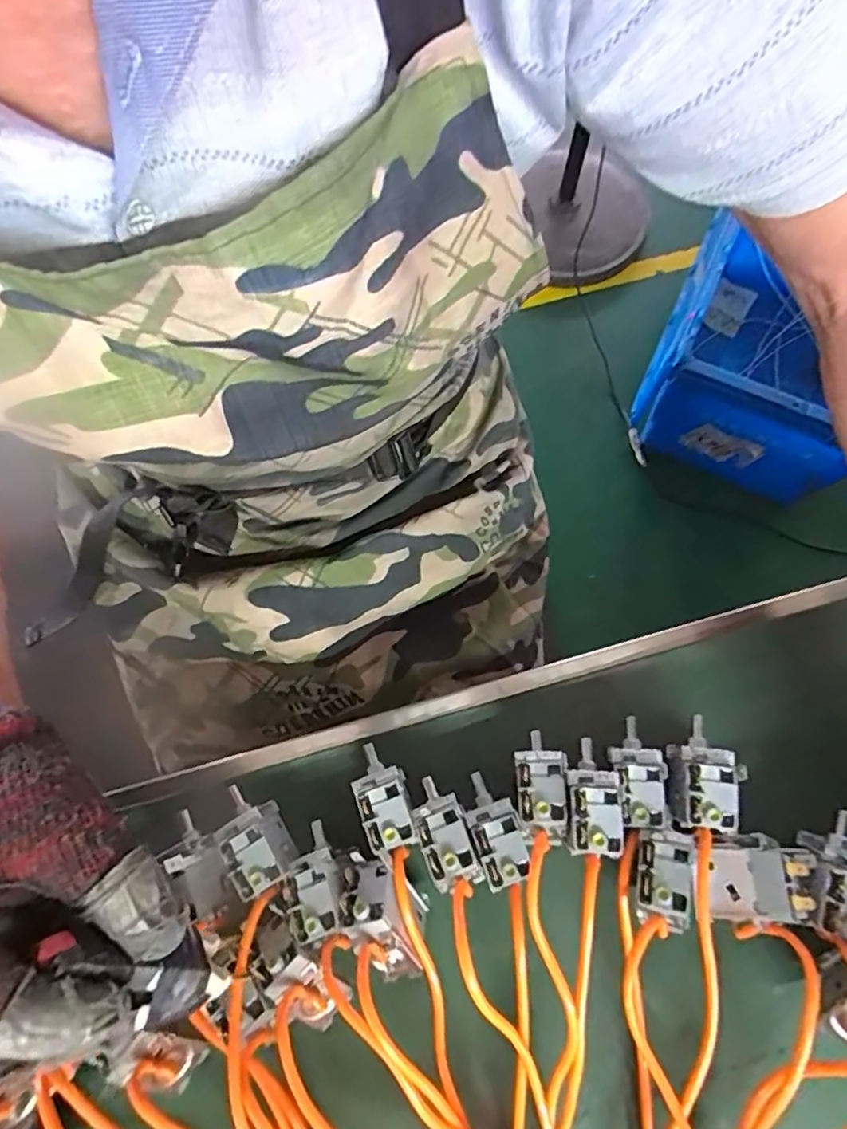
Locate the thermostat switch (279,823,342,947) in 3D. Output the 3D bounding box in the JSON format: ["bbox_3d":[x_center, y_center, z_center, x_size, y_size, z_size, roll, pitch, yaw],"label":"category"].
[{"bbox_3d":[-0.055,0.159,0.289,0.026,0.009,0.040,-24,54,-7],"label":"thermostat switch"}]

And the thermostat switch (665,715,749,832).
[{"bbox_3d":[0.145,0.109,0.311,0.025,0.039,0.054,5,73,3],"label":"thermostat switch"}]

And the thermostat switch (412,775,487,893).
[{"bbox_3d":[0.010,0.134,0.296,0.024,0.016,0.051,-21,74,-5],"label":"thermostat switch"}]

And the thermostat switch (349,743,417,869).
[{"bbox_3d":[-0.022,0.123,0.309,0.027,0.024,0.052,-12,73,-2],"label":"thermostat switch"}]

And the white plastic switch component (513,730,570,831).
[{"bbox_3d":[0.061,0.110,0.305,0.024,0.013,0.045,-7,50,4],"label":"white plastic switch component"}]

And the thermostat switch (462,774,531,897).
[{"bbox_3d":[0.036,0.134,0.302,0.025,0.019,0.051,-21,74,-5],"label":"thermostat switch"}]

